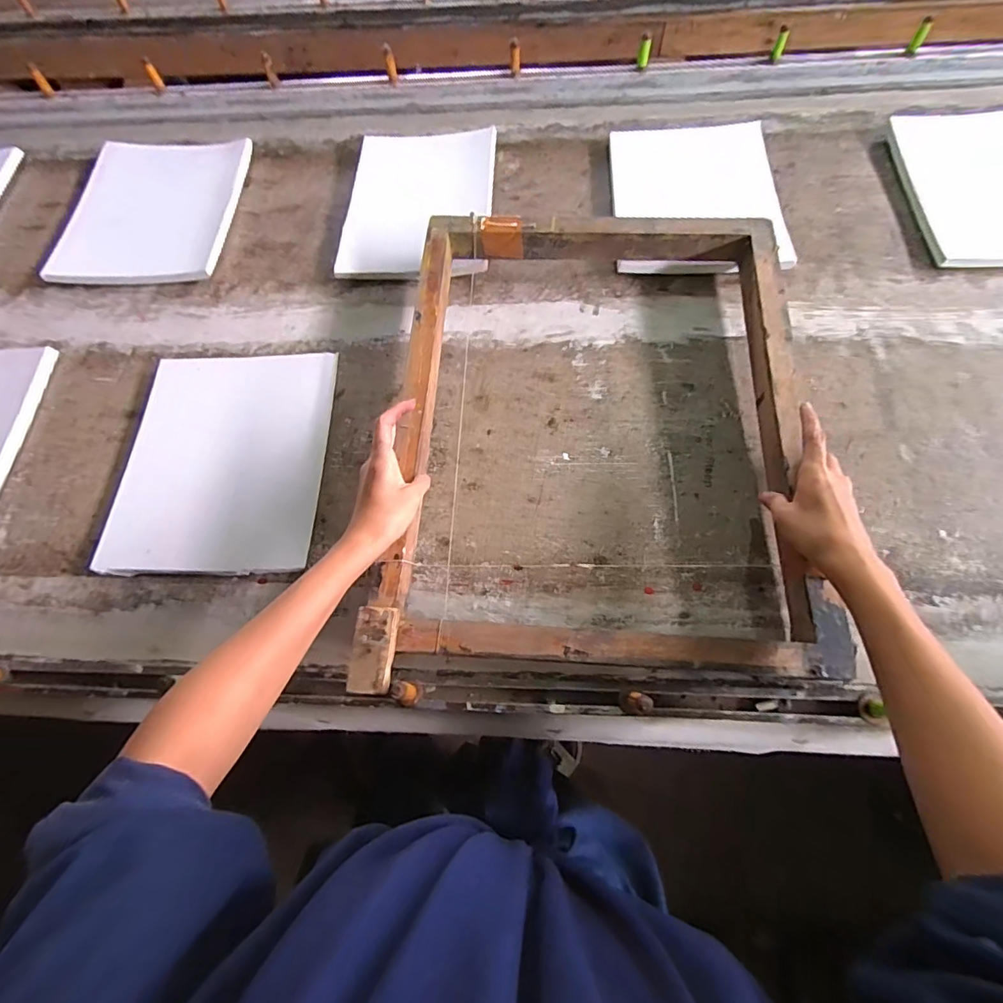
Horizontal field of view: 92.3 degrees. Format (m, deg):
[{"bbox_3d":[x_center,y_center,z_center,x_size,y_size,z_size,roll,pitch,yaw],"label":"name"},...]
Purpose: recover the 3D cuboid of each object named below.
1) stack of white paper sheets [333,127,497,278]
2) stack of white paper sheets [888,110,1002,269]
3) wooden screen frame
[{"bbox_3d":[-0.114,-0.418,0.674,0.197,0.033,0.263,1,67,4],"label":"stack of white paper sheets"},{"bbox_3d":[0.643,-0.414,0.623,0.213,0.014,0.295,3,67,4],"label":"stack of white paper sheets"},{"bbox_3d":[0.095,-0.085,0.487,0.393,0.048,0.530,3,67,4],"label":"wooden screen frame"}]

